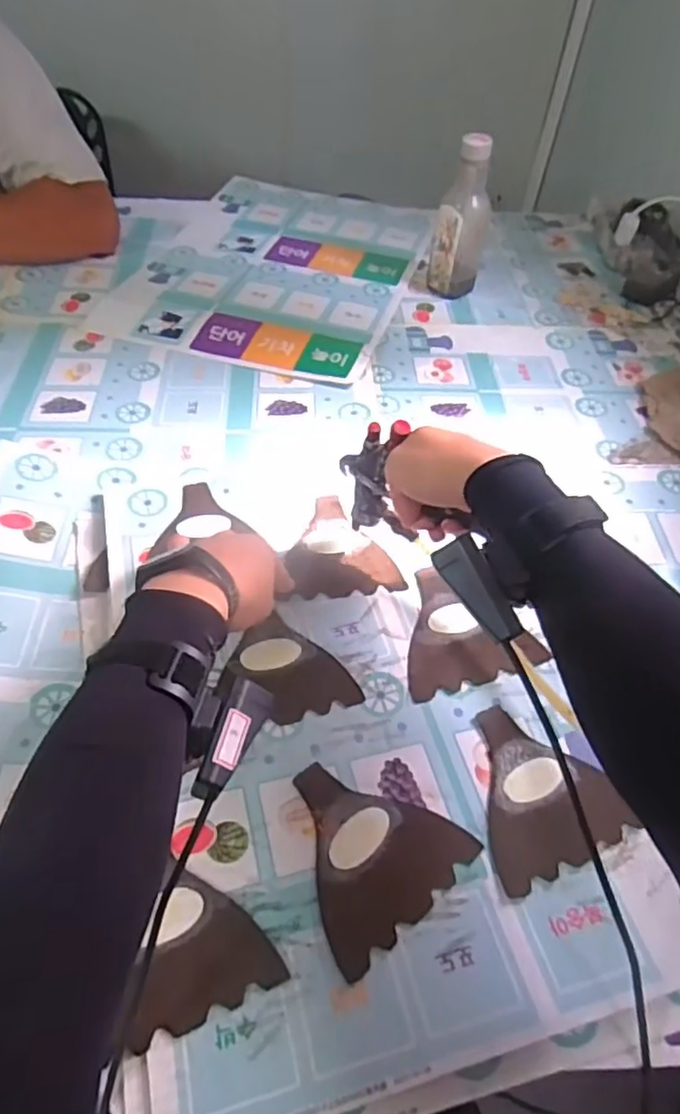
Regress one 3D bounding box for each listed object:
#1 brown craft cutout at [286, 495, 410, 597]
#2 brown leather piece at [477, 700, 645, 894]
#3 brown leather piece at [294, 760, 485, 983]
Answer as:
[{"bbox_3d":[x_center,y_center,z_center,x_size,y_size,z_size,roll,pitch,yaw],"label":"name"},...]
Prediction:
[{"bbox_3d":[0.000,-0.014,0.621,0.101,0.009,0.116,-4,53,-6],"label":"brown craft cutout"},{"bbox_3d":[0.142,0.168,0.485,0.104,0.009,0.118,-19,55,-13],"label":"brown leather piece"},{"bbox_3d":[0.016,0.196,0.457,0.113,0.004,0.121,-31,60,-23],"label":"brown leather piece"}]

